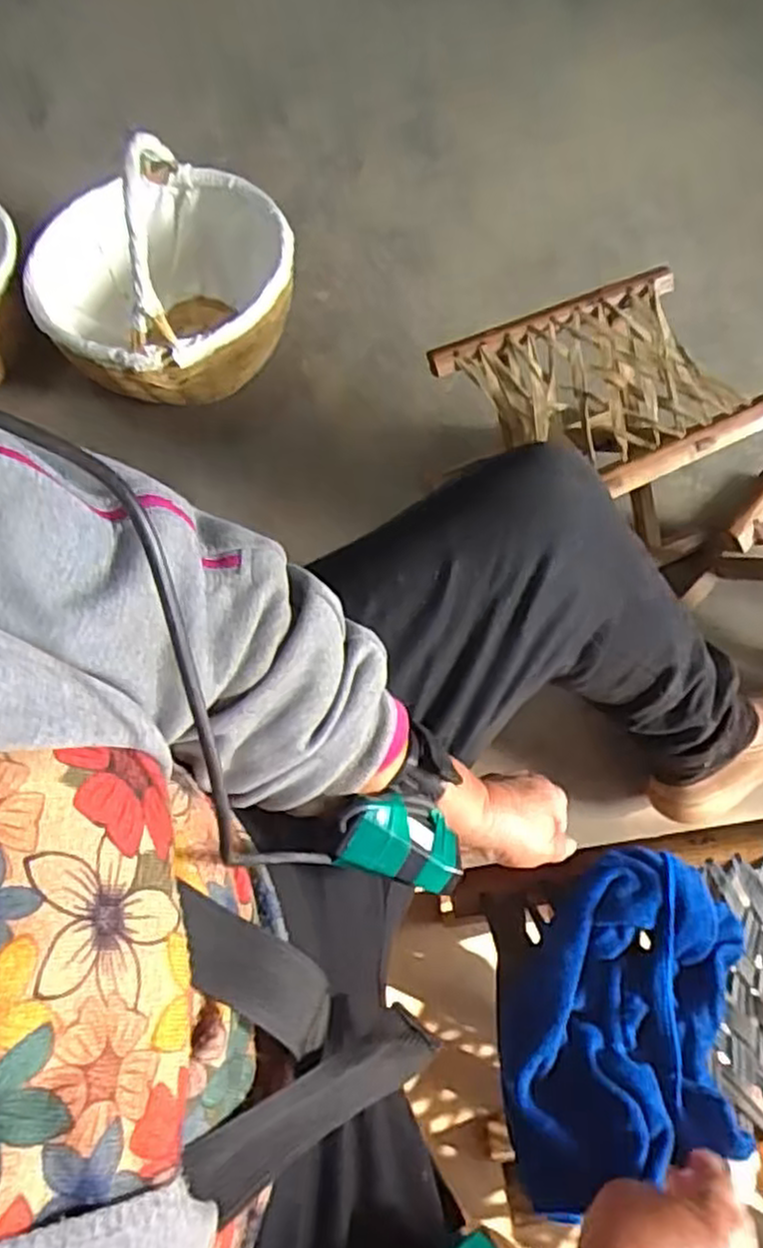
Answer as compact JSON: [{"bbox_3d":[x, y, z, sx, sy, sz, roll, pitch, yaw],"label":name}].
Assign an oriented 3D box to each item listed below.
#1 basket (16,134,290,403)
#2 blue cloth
[{"bbox_3d":[-0.292,-0.474,1.021,0.324,0.268,0.369,-26,66,-8],"label":"basket"},{"bbox_3d":[0.157,0.261,0.495,0.149,0.031,0.215,10,66,8],"label":"blue cloth"}]

